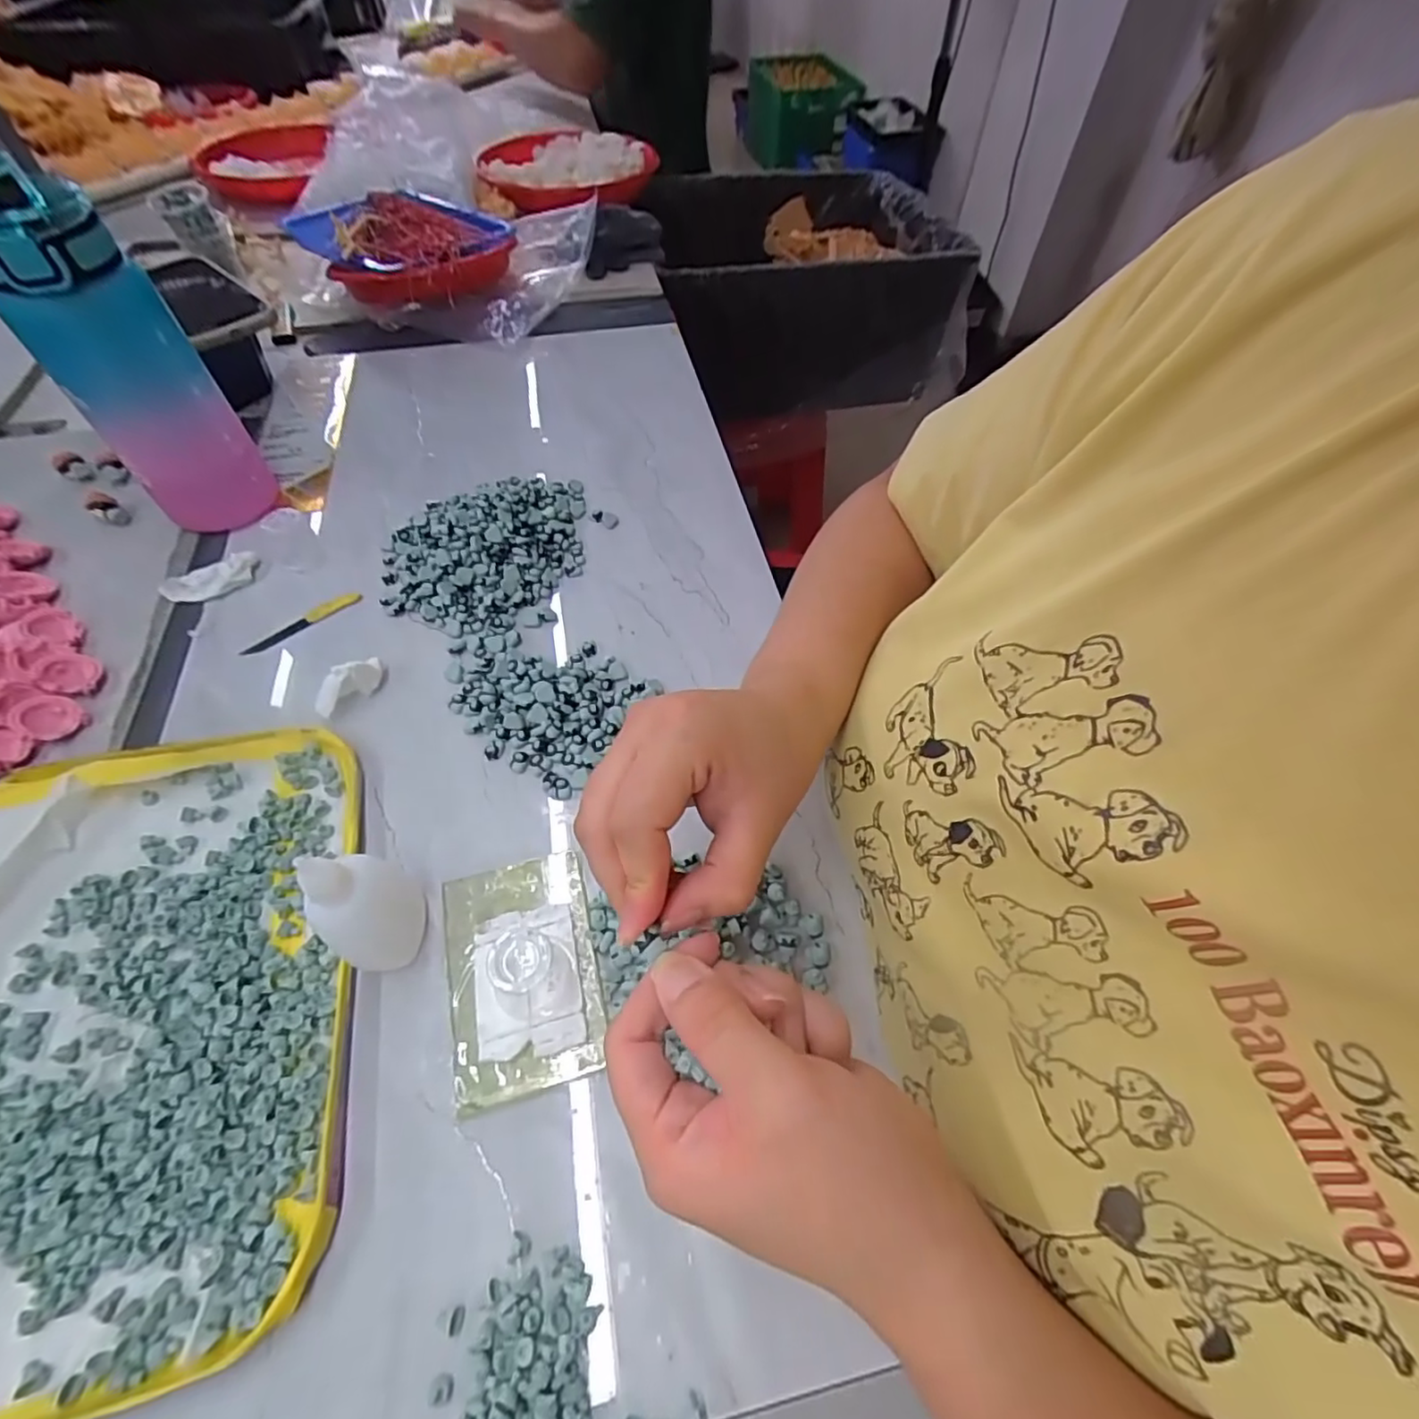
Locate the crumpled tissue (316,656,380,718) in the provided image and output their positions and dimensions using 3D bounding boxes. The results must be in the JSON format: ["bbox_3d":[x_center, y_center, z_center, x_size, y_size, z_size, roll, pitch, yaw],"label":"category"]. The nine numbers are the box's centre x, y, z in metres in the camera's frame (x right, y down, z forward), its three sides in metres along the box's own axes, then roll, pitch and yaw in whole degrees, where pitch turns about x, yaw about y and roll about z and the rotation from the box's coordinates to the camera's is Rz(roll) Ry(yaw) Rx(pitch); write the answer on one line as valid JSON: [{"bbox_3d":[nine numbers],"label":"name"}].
[{"bbox_3d":[-0.222,-0.015,0.387,0.014,0.024,0.045,31,60,19],"label":"crumpled tissue"}]

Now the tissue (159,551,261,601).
[{"bbox_3d":[-0.355,-0.093,0.446,0.061,0.008,0.031,-19,58,-14],"label":"tissue"}]

